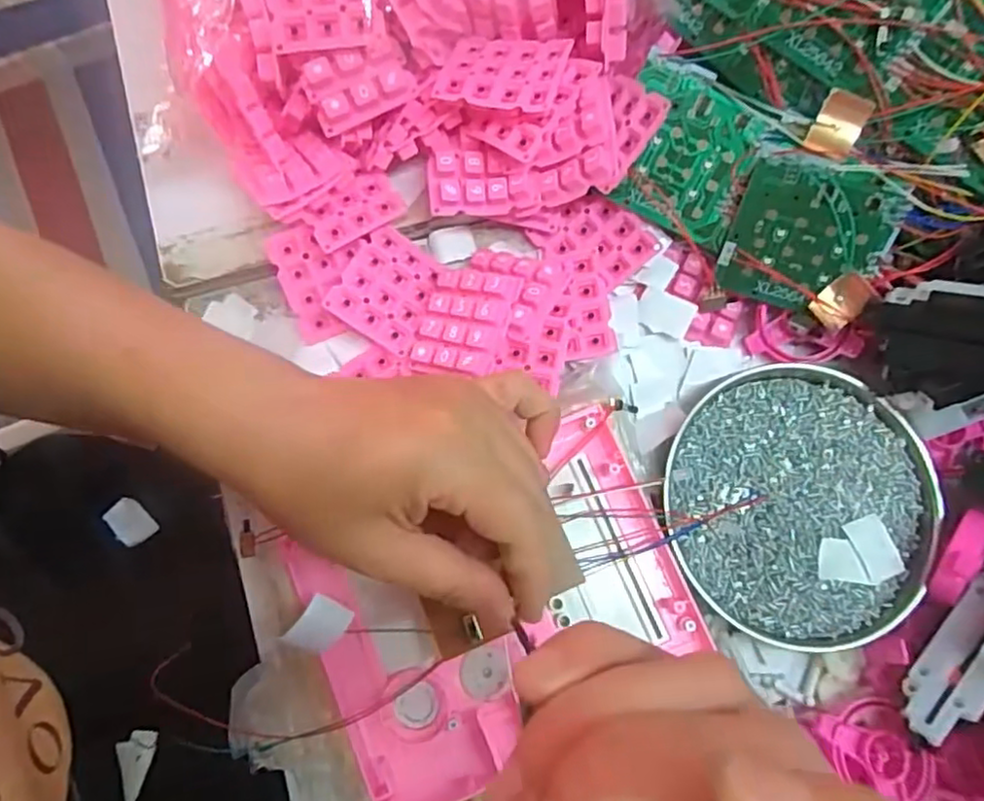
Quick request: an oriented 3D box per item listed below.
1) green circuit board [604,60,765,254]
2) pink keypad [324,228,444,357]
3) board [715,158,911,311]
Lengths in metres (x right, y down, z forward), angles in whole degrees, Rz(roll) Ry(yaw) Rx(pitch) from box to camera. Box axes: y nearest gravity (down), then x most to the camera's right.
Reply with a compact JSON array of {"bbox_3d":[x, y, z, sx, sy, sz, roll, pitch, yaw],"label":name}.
[{"bbox_3d":[0.100,-0.124,0.341,0.064,0.006,0.074,18,112,5],"label":"green circuit board"},{"bbox_3d":[-0.055,-0.060,0.356,0.048,0.007,0.057,35,70,-13],"label":"pink keypad"},{"bbox_3d":[0.157,-0.081,0.331,0.072,0.004,0.070,15,121,14],"label":"board"}]

